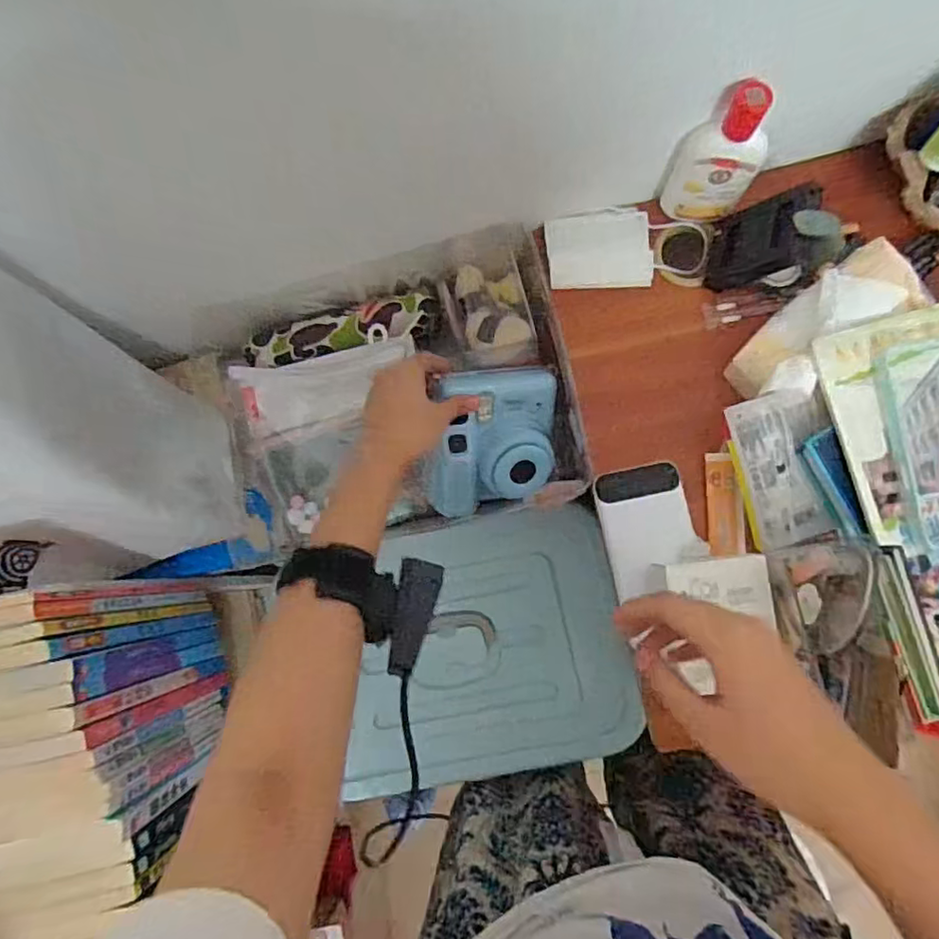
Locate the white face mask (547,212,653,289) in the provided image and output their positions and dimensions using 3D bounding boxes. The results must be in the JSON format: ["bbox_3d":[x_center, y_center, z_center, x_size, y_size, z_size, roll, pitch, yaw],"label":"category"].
[{"bbox_3d":[0.108,-0.182,0.514,0.085,0.010,0.063,0,84,6],"label":"white face mask"}]

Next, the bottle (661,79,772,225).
[{"bbox_3d":[0.185,-0.231,0.457,0.057,0.119,0.038,19,67,4],"label":"bottle"}]

